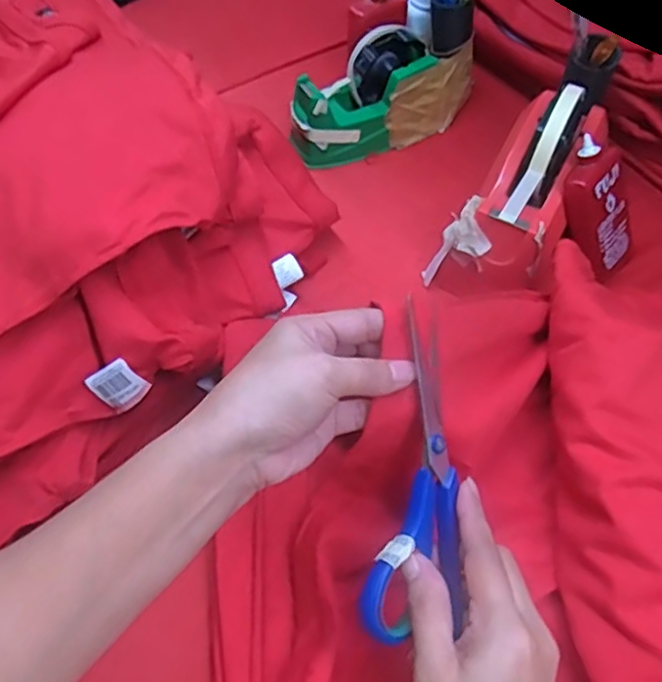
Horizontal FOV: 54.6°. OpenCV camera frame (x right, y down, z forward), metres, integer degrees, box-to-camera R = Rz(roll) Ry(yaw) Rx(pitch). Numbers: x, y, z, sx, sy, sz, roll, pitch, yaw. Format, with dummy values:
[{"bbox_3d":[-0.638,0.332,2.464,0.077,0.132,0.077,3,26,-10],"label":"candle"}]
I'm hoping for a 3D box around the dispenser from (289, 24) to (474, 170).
[{"bbox_3d":[0.051,-0.237,0.615,0.187,0.089,0.063,-23,60,-19],"label":"dispenser"}]

